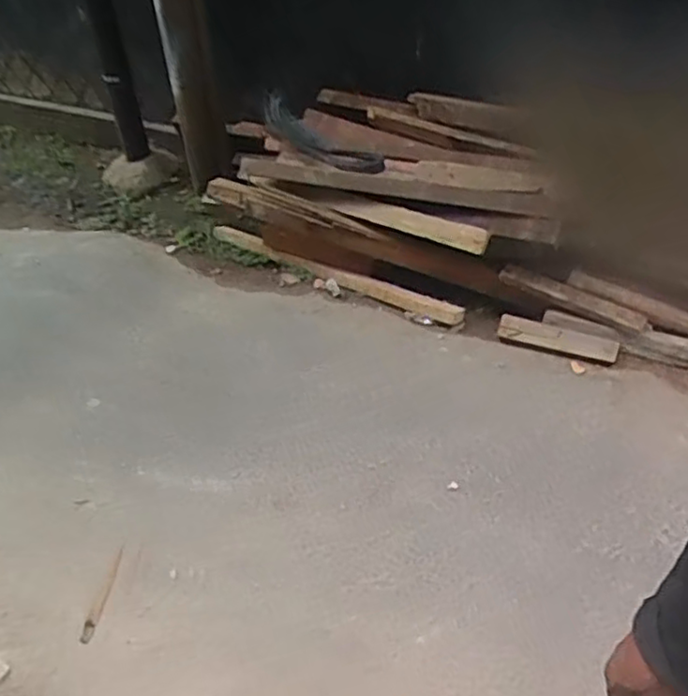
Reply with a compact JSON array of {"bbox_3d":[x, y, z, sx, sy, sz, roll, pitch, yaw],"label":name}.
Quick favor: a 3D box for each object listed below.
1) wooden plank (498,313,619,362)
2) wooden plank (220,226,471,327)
[{"bbox_3d":[0.490,-0.021,1.562,0.261,0.028,0.057,16,83,21],"label":"wooden plank"},{"bbox_3d":[-0.056,-0.221,1.858,0.845,0.036,0.073,25,48,30],"label":"wooden plank"}]

